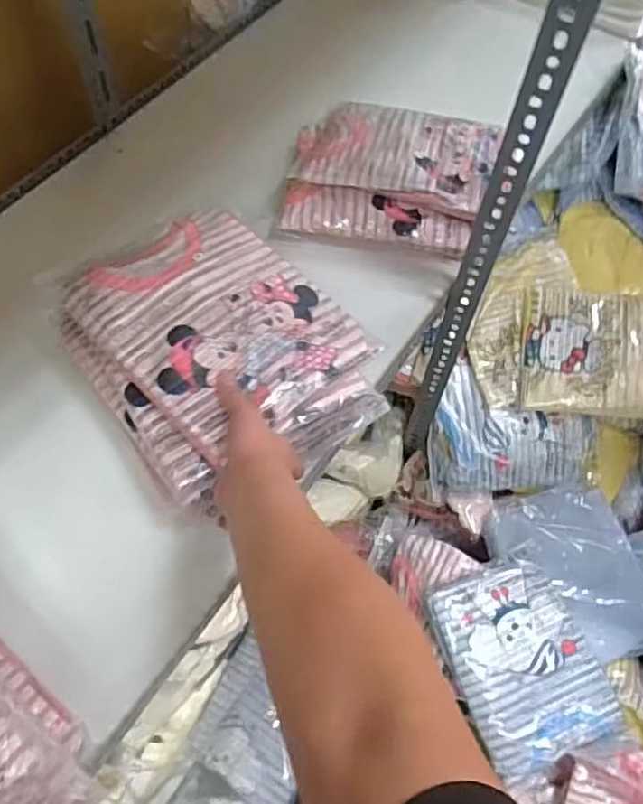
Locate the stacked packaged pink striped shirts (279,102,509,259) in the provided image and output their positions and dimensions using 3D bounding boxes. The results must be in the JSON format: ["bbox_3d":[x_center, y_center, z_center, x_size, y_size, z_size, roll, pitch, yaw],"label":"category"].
[{"bbox_3d":[0.103,-0.329,0.890,0.288,0.067,0.230,9,61,4],"label":"stacked packaged pink striped shirts"}]

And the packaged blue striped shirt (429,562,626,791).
[{"bbox_3d":[0.313,0.396,0.966,0.223,0.046,0.289,-16,62,-10],"label":"packaged blue striped shirt"}]

